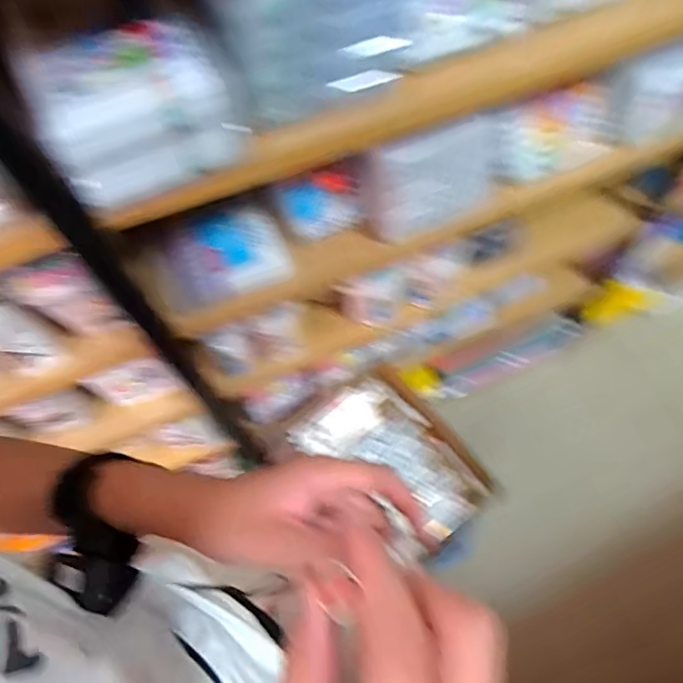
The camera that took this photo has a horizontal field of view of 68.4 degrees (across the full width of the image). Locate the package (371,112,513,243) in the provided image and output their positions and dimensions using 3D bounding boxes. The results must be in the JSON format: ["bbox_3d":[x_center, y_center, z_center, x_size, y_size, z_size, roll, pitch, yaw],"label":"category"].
[{"bbox_3d":[0.137,-0.220,0.669,0.208,0.169,0.030,-25,63,-10],"label":"package"}]

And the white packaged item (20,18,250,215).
[{"bbox_3d":[-0.179,-0.204,0.446,0.158,0.093,0.102,-28,64,-12],"label":"white packaged item"}]

